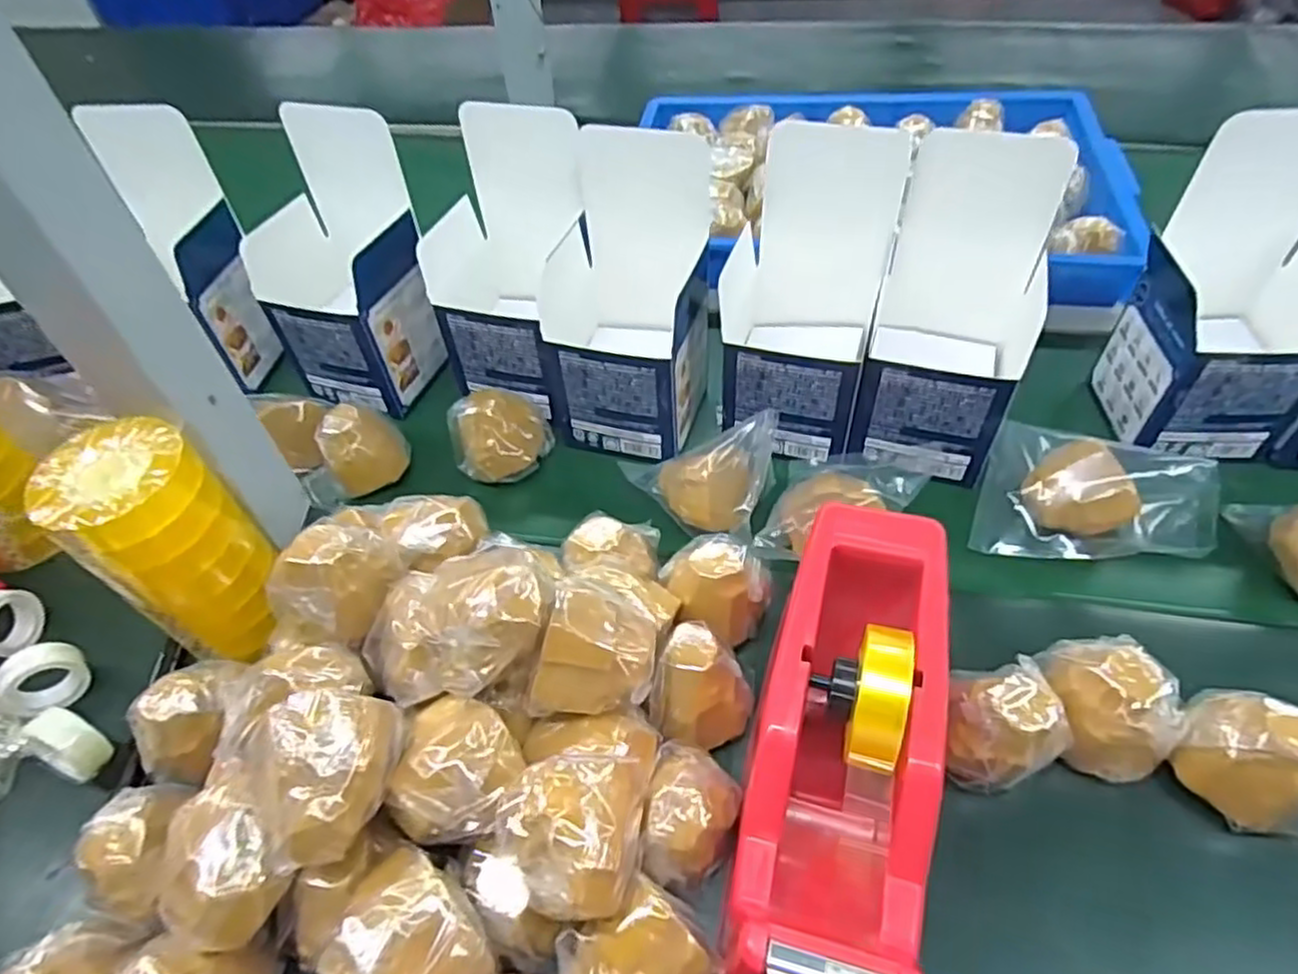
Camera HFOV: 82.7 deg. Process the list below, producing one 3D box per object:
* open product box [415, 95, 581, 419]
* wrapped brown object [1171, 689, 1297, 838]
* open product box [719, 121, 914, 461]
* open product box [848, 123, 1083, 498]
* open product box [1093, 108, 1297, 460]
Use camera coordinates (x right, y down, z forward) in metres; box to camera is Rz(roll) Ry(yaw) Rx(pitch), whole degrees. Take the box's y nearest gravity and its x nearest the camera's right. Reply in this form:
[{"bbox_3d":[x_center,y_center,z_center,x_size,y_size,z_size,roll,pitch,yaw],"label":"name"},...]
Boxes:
[{"bbox_3d":[-0.102,-0.147,0.489,0.101,0.169,0.090,19,54,20],"label":"open product box"},{"bbox_3d":[0.270,0.124,0.331,0.055,0.056,0.050,12,51,15],"label":"wrapped brown object"},{"bbox_3d":[0.095,-0.111,0.450,0.102,0.173,0.087,11,51,14],"label":"open product box"},{"bbox_3d":[0.179,-0.101,0.437,0.082,0.175,0.091,14,52,16],"label":"open product box"},{"bbox_3d":[0.351,-0.107,0.440,0.094,0.194,0.092,2,50,7],"label":"open product box"}]

